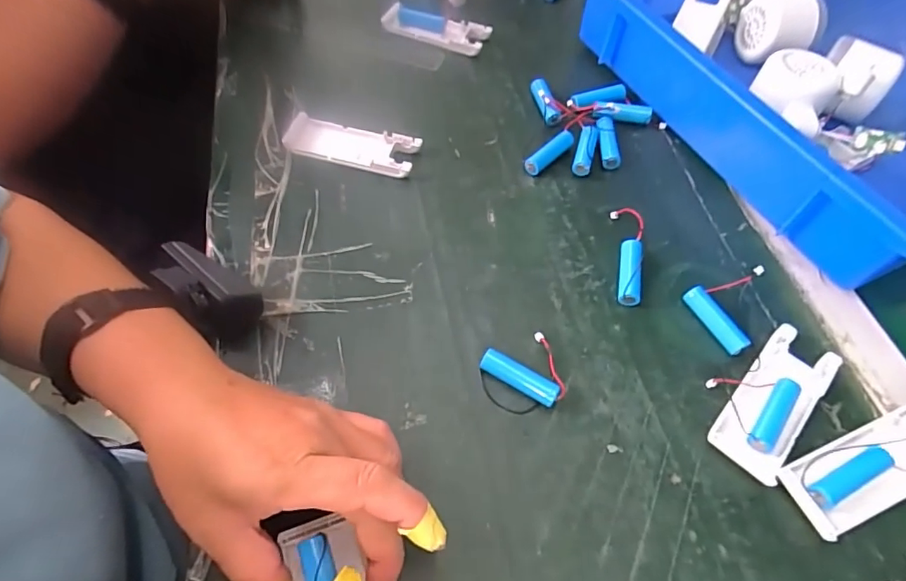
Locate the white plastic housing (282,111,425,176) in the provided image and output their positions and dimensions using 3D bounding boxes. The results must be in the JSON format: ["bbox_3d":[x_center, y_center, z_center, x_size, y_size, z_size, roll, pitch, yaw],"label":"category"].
[{"bbox_3d":[-0.082,-0.118,0.414,0.106,0.015,0.038,14,58,6],"label":"white plastic housing"}]

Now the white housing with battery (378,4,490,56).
[{"bbox_3d":[-0.019,-0.266,0.512,0.112,0.017,0.034,26,60,13],"label":"white housing with battery"}]

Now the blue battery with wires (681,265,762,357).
[{"bbox_3d":[0.193,0.012,0.340,0.054,0.017,0.049,-22,61,-16],"label":"blue battery with wires"}]

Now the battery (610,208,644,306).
[{"bbox_3d":[0.127,-0.029,0.358,0.019,0.024,0.078,7,57,2],"label":"battery"}]

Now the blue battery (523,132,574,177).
[{"bbox_3d":[0.082,-0.115,0.414,0.055,0.016,0.012,-38,67,-23],"label":"blue battery"}]

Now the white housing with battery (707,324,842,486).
[{"bbox_3d":[0.197,0.067,0.309,0.041,0.013,0.100,38,63,19],"label":"white housing with battery"}]

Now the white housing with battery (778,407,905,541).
[{"bbox_3d":[0.240,0.099,0.283,0.103,0.023,0.040,-18,60,-14],"label":"white housing with battery"}]

